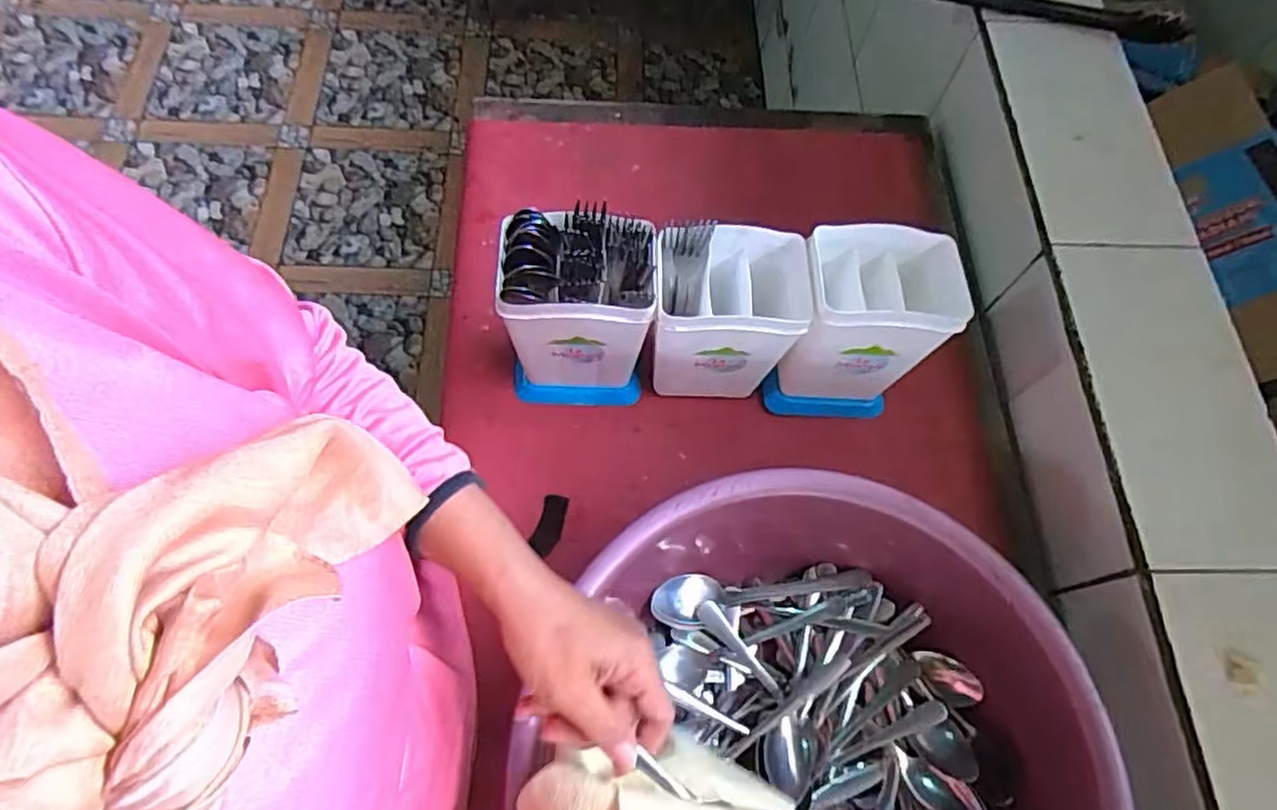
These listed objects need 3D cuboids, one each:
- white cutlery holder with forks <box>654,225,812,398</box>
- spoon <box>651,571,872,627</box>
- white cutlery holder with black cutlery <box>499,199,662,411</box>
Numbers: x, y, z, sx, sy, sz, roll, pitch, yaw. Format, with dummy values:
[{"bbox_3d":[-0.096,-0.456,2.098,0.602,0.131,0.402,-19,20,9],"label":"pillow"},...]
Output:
[{"bbox_3d":[0.079,-0.070,0.623,0.130,0.168,0.086,1,66,-2],"label":"white cutlery holder with forks"},{"bbox_3d":[0.101,0.153,0.574,0.179,0.017,0.037,-7,67,-5],"label":"spoon"},{"bbox_3d":[-0.051,-0.074,0.602,0.119,0.184,0.083,2,66,-2],"label":"white cutlery holder with black cutlery"}]

